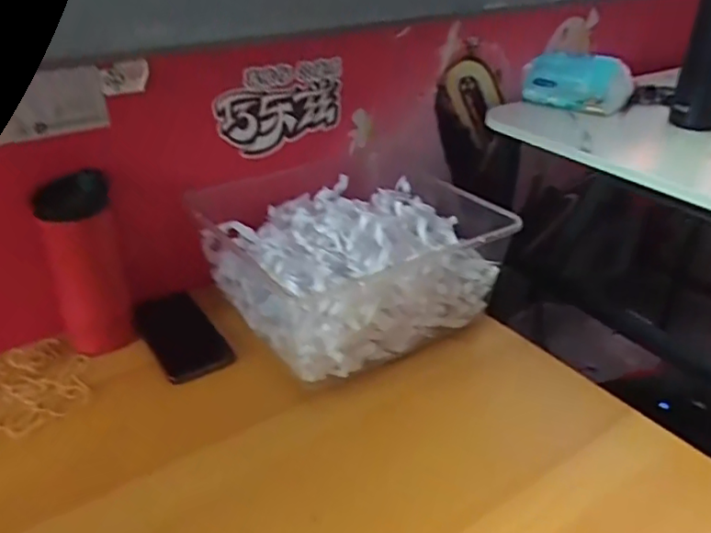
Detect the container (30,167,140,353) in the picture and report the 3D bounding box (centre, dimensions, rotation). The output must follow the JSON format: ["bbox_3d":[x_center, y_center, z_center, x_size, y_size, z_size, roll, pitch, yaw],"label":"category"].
[{"bbox_3d":[-0.285,0.003,0.620,0.067,0.193,0.063,0,31,0],"label":"container"}]

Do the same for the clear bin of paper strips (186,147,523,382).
[{"bbox_3d":[-0.009,-0.013,0.705,0.281,0.134,0.293,-18,35,-28],"label":"clear bin of paper strips"}]

